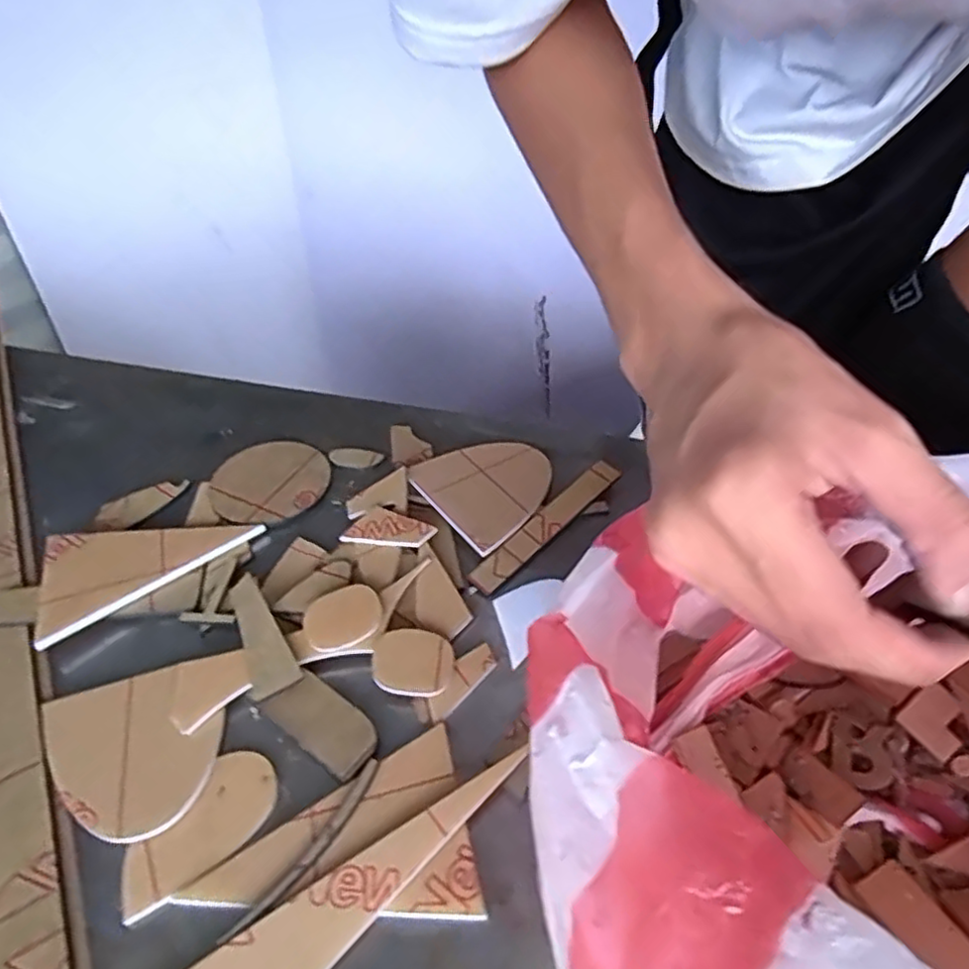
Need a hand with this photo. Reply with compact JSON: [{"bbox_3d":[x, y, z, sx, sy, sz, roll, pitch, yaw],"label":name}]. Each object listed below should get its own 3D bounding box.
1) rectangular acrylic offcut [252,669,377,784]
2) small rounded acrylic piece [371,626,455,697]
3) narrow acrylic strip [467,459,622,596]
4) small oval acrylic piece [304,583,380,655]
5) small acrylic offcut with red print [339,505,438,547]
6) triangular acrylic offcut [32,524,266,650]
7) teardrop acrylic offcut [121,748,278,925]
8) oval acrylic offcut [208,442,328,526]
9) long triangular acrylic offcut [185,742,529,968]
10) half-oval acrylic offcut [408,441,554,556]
[{"bbox_3d":[-0.072,0.104,0.298,0.055,0.004,0.027,27,52,29],"label":"rectangular acrylic offcut"},{"bbox_3d":[-0.033,0.082,0.315,0.036,0.004,0.034,2,48,-3],"label":"small rounded acrylic piece"},{"bbox_3d":[0.035,0.021,0.371,0.110,0.004,0.017,-38,67,-26],"label":"narrow acrylic strip"},{"bbox_3d":[-0.070,0.064,0.329,0.037,0.004,0.032,-28,54,-14],"label":"small oval acrylic piece"},{"bbox_3d":[-0.051,0.025,0.369,0.047,0.008,0.025,9,47,15],"label":"small acrylic offcut with red print"},{"bbox_3d":[-0.192,0.036,0.374,0.114,0.009,0.064,-31,50,-23],"label":"triangular acrylic offcut"},{"bbox_3d":[-0.116,0.140,0.274,0.034,0.004,0.068,31,55,31],"label":"teardrop acrylic offcut"},{"bbox_3d":[-0.131,-0.002,0.411,0.068,0.005,0.071,-23,47,-17],"label":"oval acrylic offcut"},{"bbox_3d":[-0.058,0.151,0.252,0.164,0.007,0.038,-37,52,-27],"label":"long triangular acrylic offcut"},{"bbox_3d":[0.005,0.000,0.394,0.074,0.007,0.079,-29,49,-22],"label":"half-oval acrylic offcut"}]

